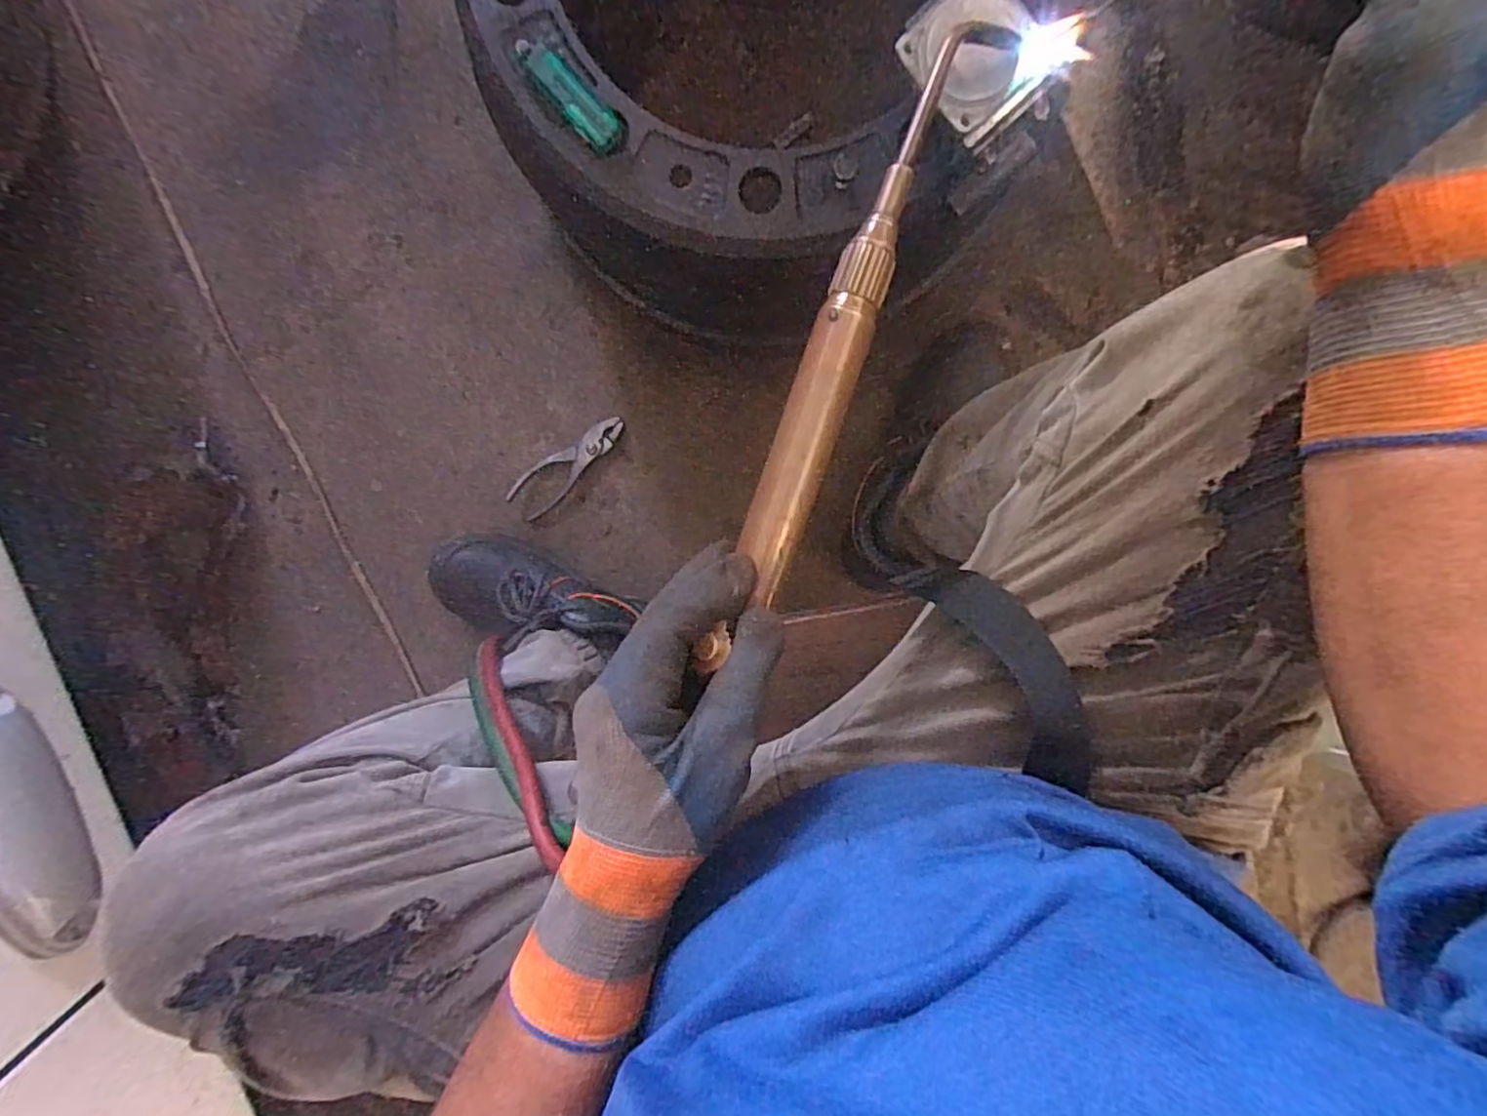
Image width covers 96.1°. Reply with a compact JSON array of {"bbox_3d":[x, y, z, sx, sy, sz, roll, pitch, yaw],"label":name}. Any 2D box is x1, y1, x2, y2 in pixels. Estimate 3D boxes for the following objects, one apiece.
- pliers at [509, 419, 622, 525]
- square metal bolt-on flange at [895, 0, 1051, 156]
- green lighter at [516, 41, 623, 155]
[{"bbox_3d":[-0.188,-0.101,0.710,0.144,0.015,0.046,-43,95,9],"label":"pliers"},{"bbox_3d":[0.122,-0.262,0.347,0.057,0.008,0.073,-37,96,8],"label":"square metal bolt-on flange"},{"bbox_3d":[-0.107,-0.283,0.407,0.075,0.009,0.022,44,99,-5],"label":"green lighter"}]

